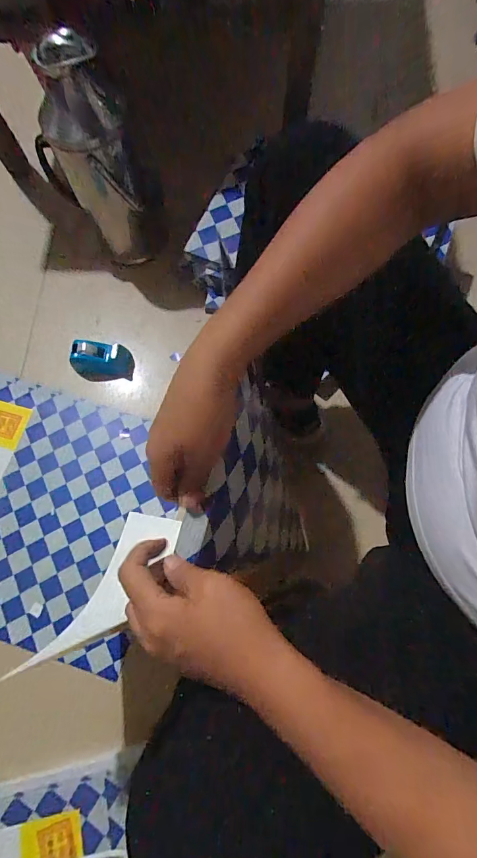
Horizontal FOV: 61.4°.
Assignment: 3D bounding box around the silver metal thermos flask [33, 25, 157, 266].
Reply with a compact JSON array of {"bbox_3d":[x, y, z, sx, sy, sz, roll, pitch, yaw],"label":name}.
[{"bbox_3d":[-0.270,-0.477,0.758,0.147,0.399,0.140,-29,73,-7],"label":"silver metal thermos flask"}]

